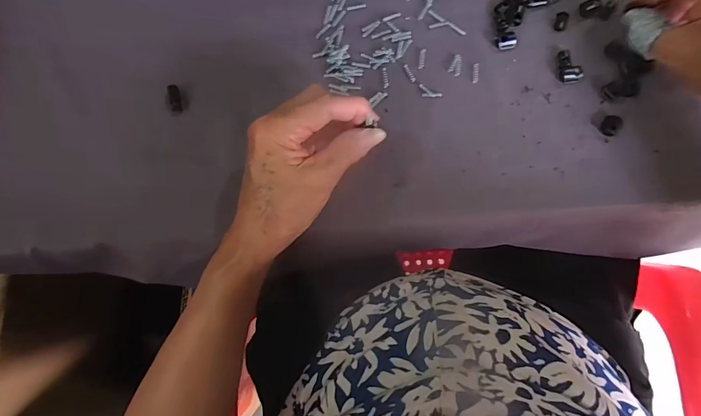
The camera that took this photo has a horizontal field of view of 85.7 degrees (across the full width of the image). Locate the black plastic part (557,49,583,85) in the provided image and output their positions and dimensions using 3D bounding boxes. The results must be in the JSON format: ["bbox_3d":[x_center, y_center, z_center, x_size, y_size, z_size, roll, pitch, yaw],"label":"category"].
[{"bbox_3d":[0.178,-0.115,0.306,0.017,0.006,0.027,-4,84,4],"label":"black plastic part"}]

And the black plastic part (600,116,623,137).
[{"bbox_3d":[0.206,-0.066,0.299,0.014,0.004,0.018,43,88,7],"label":"black plastic part"}]

